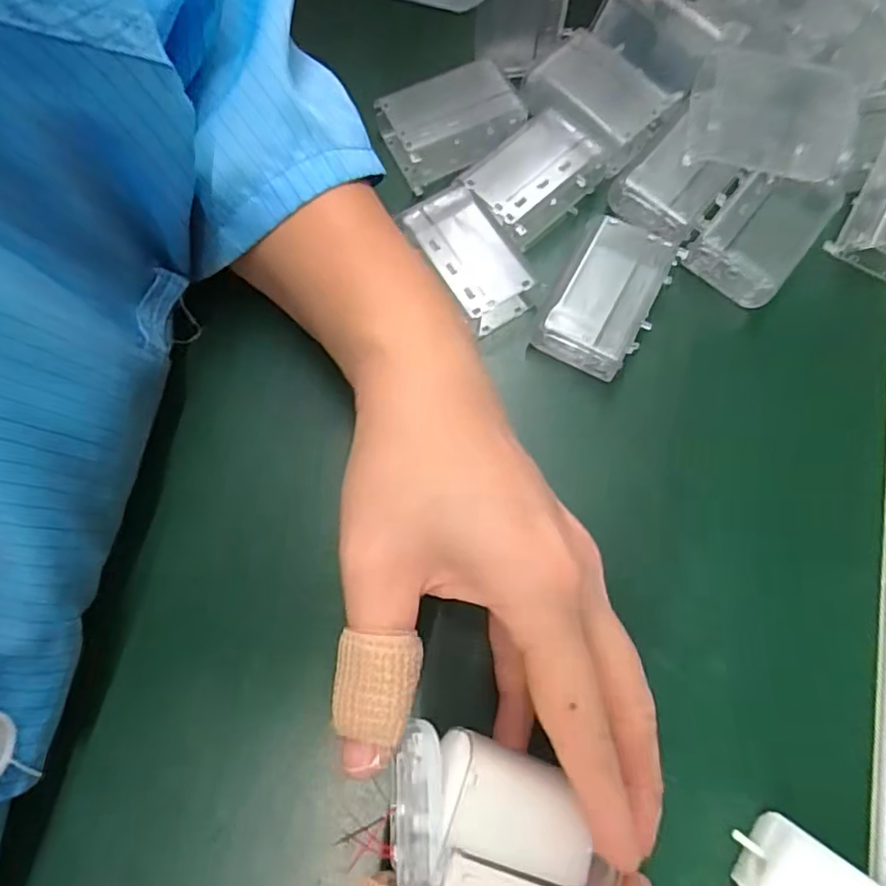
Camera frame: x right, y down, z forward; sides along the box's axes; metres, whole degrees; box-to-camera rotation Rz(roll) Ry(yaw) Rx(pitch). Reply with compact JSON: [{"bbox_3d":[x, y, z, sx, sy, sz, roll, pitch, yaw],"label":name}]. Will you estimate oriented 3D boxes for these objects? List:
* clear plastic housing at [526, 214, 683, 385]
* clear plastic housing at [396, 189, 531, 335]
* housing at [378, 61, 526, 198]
[{"bbox_3d":[0.066,-0.058,0.240,0.036,0.026,0.057,29,77,7],"label":"clear plastic housing"},{"bbox_3d":[0.009,-0.075,0.238,0.030,0.015,0.056,-33,78,-8],"label":"clear plastic housing"},{"bbox_3d":[0.003,-0.139,0.259,0.055,0.023,0.036,-23,77,-6],"label":"housing"}]

